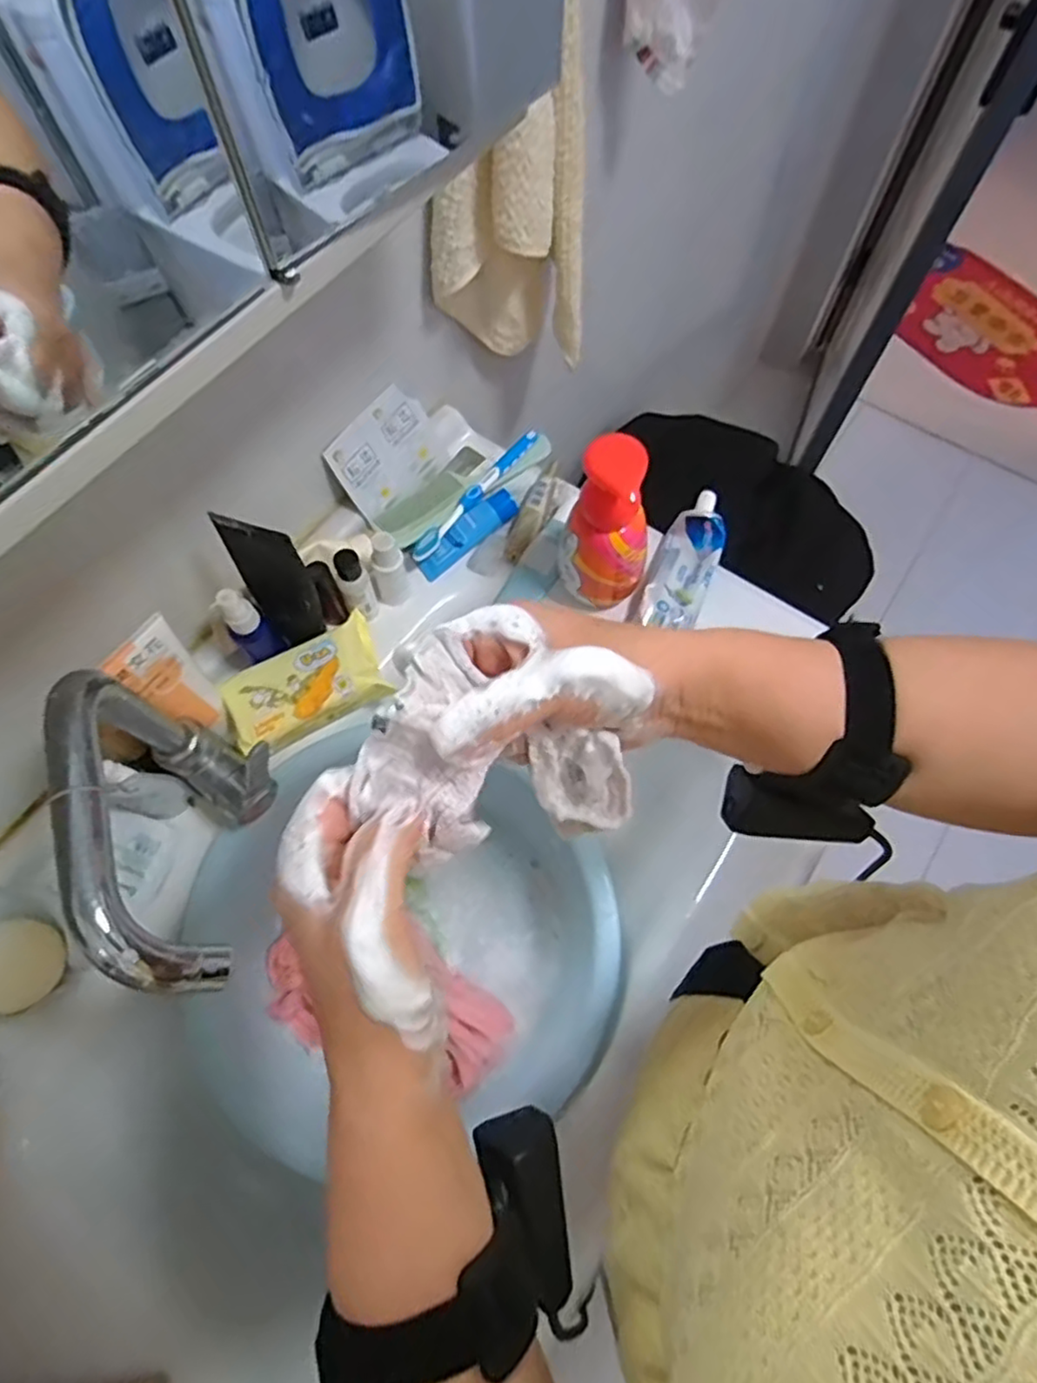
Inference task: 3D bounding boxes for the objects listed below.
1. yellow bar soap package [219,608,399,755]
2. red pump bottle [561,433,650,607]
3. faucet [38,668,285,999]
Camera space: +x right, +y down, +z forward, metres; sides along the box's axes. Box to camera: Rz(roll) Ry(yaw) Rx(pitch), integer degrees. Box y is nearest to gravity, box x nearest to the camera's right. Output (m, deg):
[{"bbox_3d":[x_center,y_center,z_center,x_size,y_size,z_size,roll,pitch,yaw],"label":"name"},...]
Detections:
[{"bbox_3d":[-0.170,-0.007,0.550,0.122,0.027,0.077,-26,69,-10],"label":"yellow bar soap package"},{"bbox_3d":[0.071,-0.127,0.533,0.059,0.136,0.054,26,70,11],"label":"red pump bottle"},{"bbox_3d":[-0.193,0.081,0.403,0.053,0.181,0.184,-19,68,-7],"label":"faucet"}]

